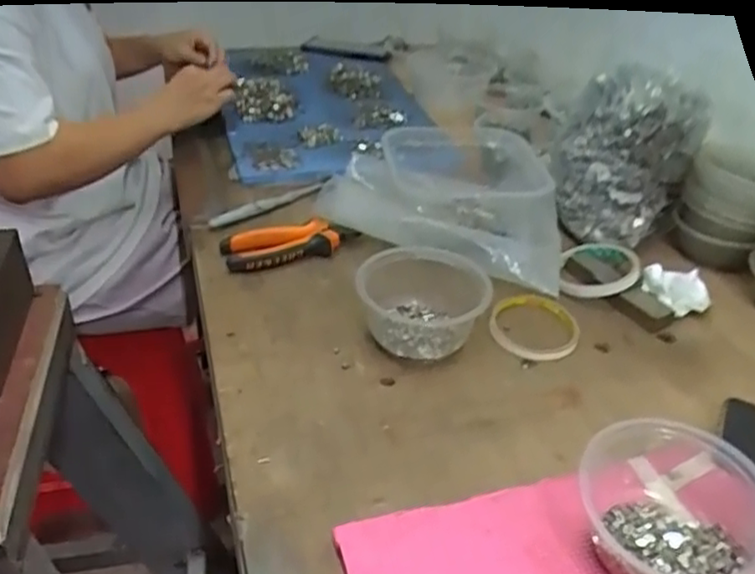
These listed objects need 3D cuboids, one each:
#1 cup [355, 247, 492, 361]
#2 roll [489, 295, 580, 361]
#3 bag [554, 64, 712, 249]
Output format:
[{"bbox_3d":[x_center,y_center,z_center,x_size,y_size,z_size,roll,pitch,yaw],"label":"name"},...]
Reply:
[{"bbox_3d":[0.041,0.010,0.615,0.111,0.064,0.103,1,36,-1],"label":"cup"},{"bbox_3d":[0.149,0.033,0.637,0.082,0.009,0.098,12,37,14],"label":"roll"},{"bbox_3d":[0.274,-0.142,0.753,0.145,0.156,0.118,15,38,18],"label":"bag"}]

